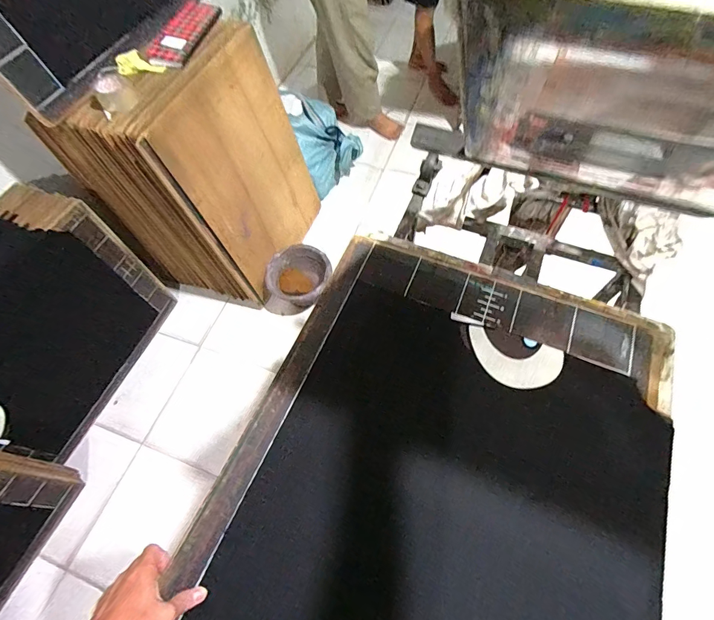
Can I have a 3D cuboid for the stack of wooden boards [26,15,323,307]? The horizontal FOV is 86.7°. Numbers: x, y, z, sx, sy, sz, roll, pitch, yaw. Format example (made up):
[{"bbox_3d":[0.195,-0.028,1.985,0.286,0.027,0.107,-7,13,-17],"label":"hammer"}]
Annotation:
[{"bbox_3d":[-0.538,-0.527,1.435,0.500,0.765,0.656,16,63,11],"label":"stack of wooden boards"}]

